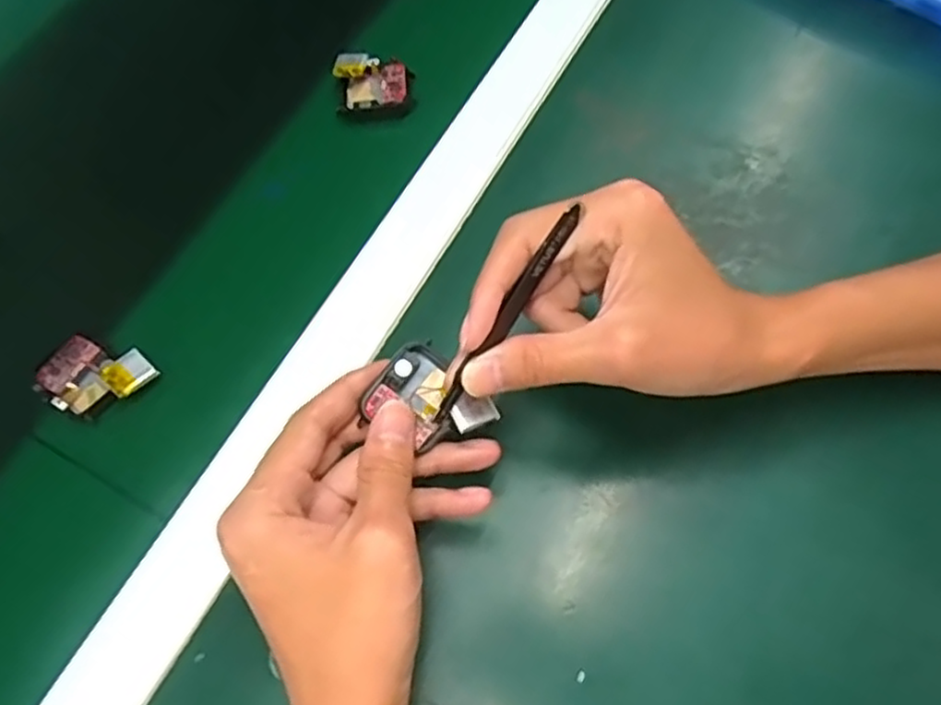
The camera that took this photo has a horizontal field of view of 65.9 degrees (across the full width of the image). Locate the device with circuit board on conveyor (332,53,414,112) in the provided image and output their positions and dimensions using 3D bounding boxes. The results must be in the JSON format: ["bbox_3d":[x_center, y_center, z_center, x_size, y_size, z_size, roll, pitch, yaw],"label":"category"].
[{"bbox_3d":[-0.061,-0.168,0.450,0.045,0.014,0.037,0,66,5],"label":"device with circuit board on conveyor"}]

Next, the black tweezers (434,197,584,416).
[{"bbox_3d":[0.012,-0.010,0.290,0.009,0.011,0.097,39,107,18],"label":"black tweezers"}]

